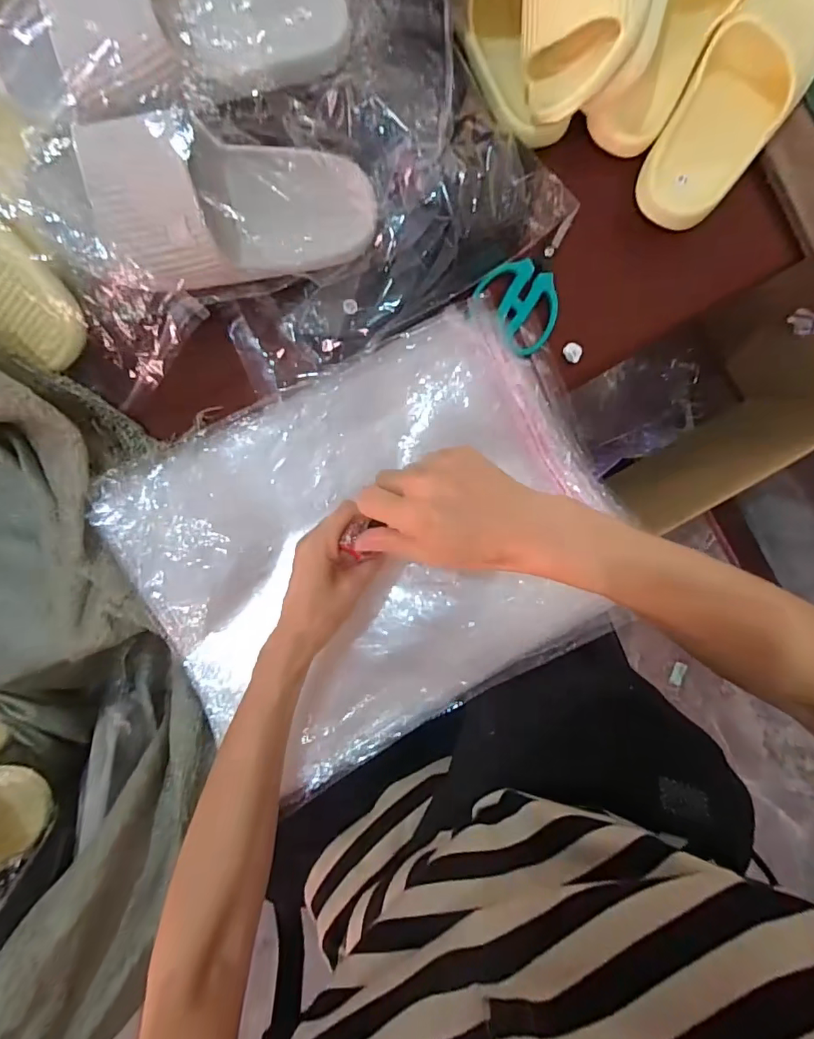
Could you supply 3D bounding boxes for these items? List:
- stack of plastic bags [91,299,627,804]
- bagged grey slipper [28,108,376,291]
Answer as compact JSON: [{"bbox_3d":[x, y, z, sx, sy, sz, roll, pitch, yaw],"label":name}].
[{"bbox_3d":[-0.018,0.014,0.455,0.420,0.080,0.306,-26,92,-3],"label":"stack of plastic bags"},{"bbox_3d":[-0.150,-0.247,0.411,0.244,0.068,0.112,-11,123,-21],"label":"bagged grey slipper"}]

